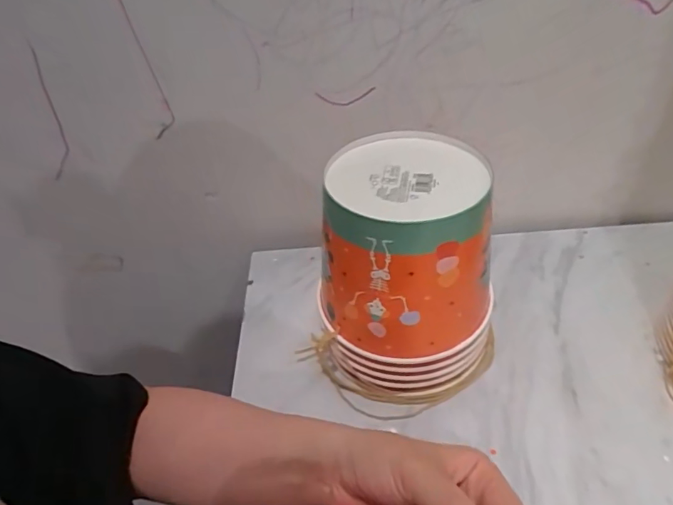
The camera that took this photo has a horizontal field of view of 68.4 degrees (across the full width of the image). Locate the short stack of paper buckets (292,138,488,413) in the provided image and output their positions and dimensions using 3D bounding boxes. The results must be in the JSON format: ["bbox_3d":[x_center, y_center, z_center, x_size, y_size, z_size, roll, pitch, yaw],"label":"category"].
[{"bbox_3d":[0.061,0.018,0.434,0.154,0.181,0.160,22,49,27],"label":"short stack of paper buckets"}]

